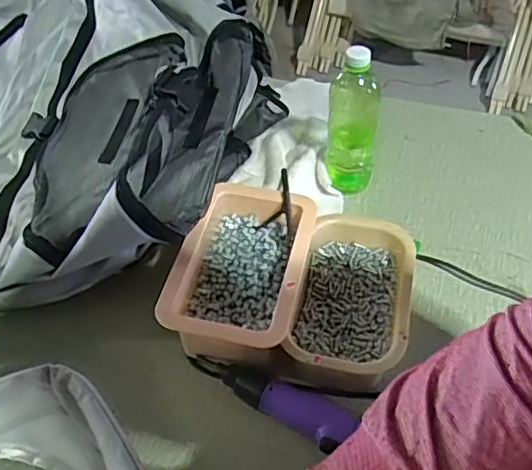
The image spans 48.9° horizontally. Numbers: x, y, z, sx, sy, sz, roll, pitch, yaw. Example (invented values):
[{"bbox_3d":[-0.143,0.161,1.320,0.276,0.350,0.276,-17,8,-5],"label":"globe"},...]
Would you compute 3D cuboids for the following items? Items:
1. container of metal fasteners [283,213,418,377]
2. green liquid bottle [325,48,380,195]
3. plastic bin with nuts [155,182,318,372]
[{"bbox_3d":[0.096,0.079,0.655,0.121,0.083,0.198,9,49,10],"label":"container of metal fasteners"},{"bbox_3d":[0.115,-0.150,0.776,0.065,0.206,0.062,3,48,4],"label":"green liquid bottle"},{"bbox_3d":[-0.024,0.052,0.673,0.135,0.103,0.208,8,49,9],"label":"plastic bin with nuts"}]

